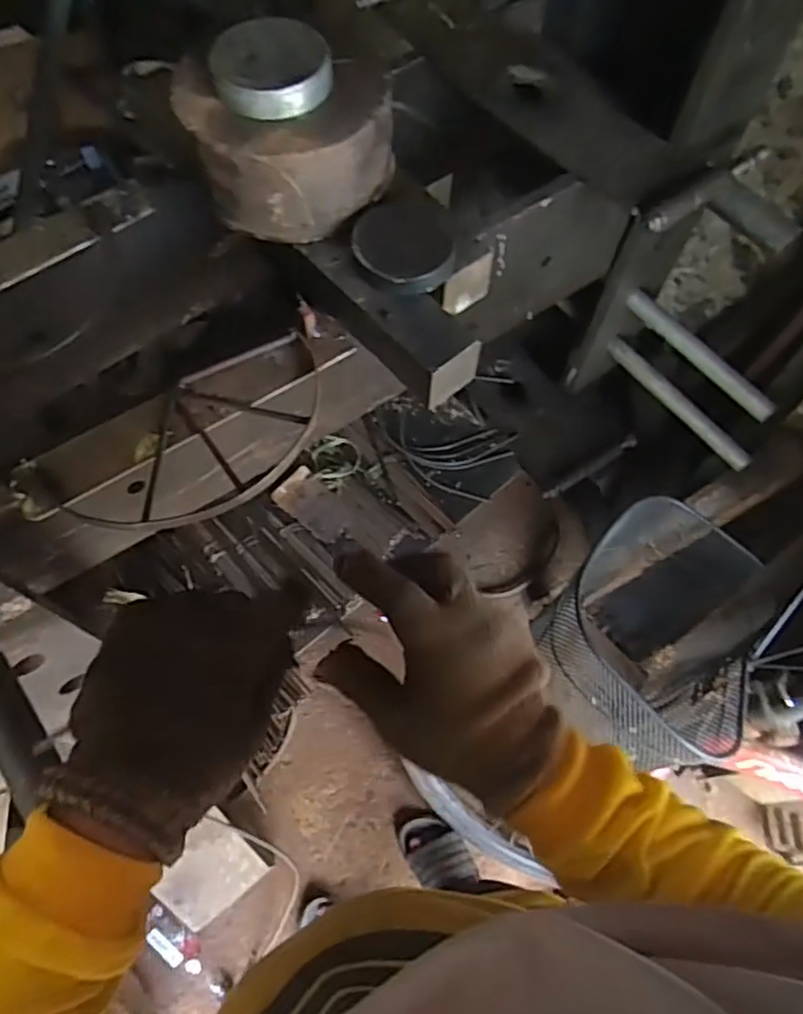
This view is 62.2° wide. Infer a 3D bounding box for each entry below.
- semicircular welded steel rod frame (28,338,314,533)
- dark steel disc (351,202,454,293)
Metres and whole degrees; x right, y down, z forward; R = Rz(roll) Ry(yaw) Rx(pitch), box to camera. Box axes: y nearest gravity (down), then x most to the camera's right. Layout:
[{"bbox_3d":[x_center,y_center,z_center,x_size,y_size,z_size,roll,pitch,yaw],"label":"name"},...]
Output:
[{"bbox_3d":[-0.148,-0.047,0.504,0.227,0.011,0.118,-36,71,-14],"label":"semicircular welded steel rod frame"},{"bbox_3d":[0.000,-0.209,0.527,0.077,0.018,0.090,-14,67,-5],"label":"dark steel disc"}]

